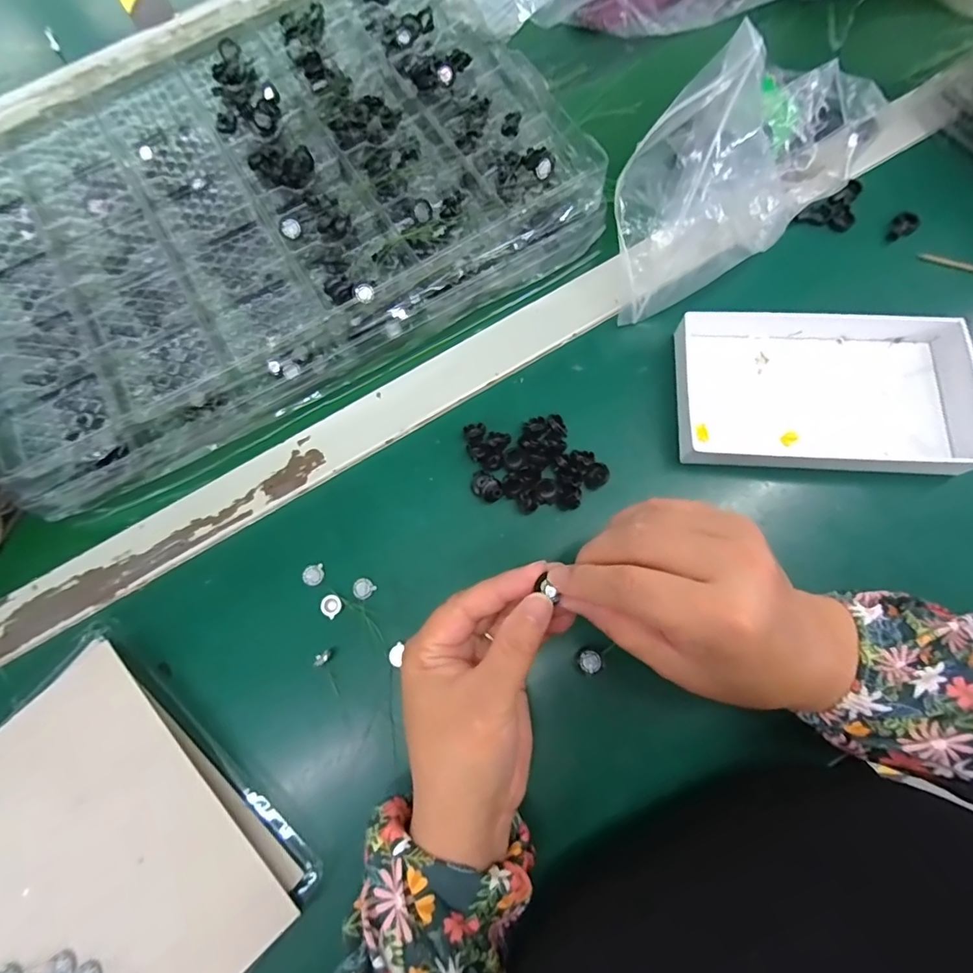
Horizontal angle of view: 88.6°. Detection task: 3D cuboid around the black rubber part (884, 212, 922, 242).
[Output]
[{"bbox_3d":[0.302,-0.189,0.362,0.027,0.008,0.016,-33,76,-7],"label":"black rubber part"}]

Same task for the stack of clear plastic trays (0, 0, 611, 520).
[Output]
[{"bbox_3d":[-0.171,-0.215,0.374,0.439,0.043,0.311,-27,75,-6],"label":"stack of clear plastic trays"}]

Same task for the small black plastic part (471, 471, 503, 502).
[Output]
[{"bbox_3d":[0.000,0.000,0.327,0.024,0.010,0.016,40,79,12],"label":"small black plastic part"}]

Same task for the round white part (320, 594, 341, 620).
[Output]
[{"bbox_3d":[-0.098,0.075,0.313,0.013,0.004,0.013,0,74,2],"label":"round white part"}]

